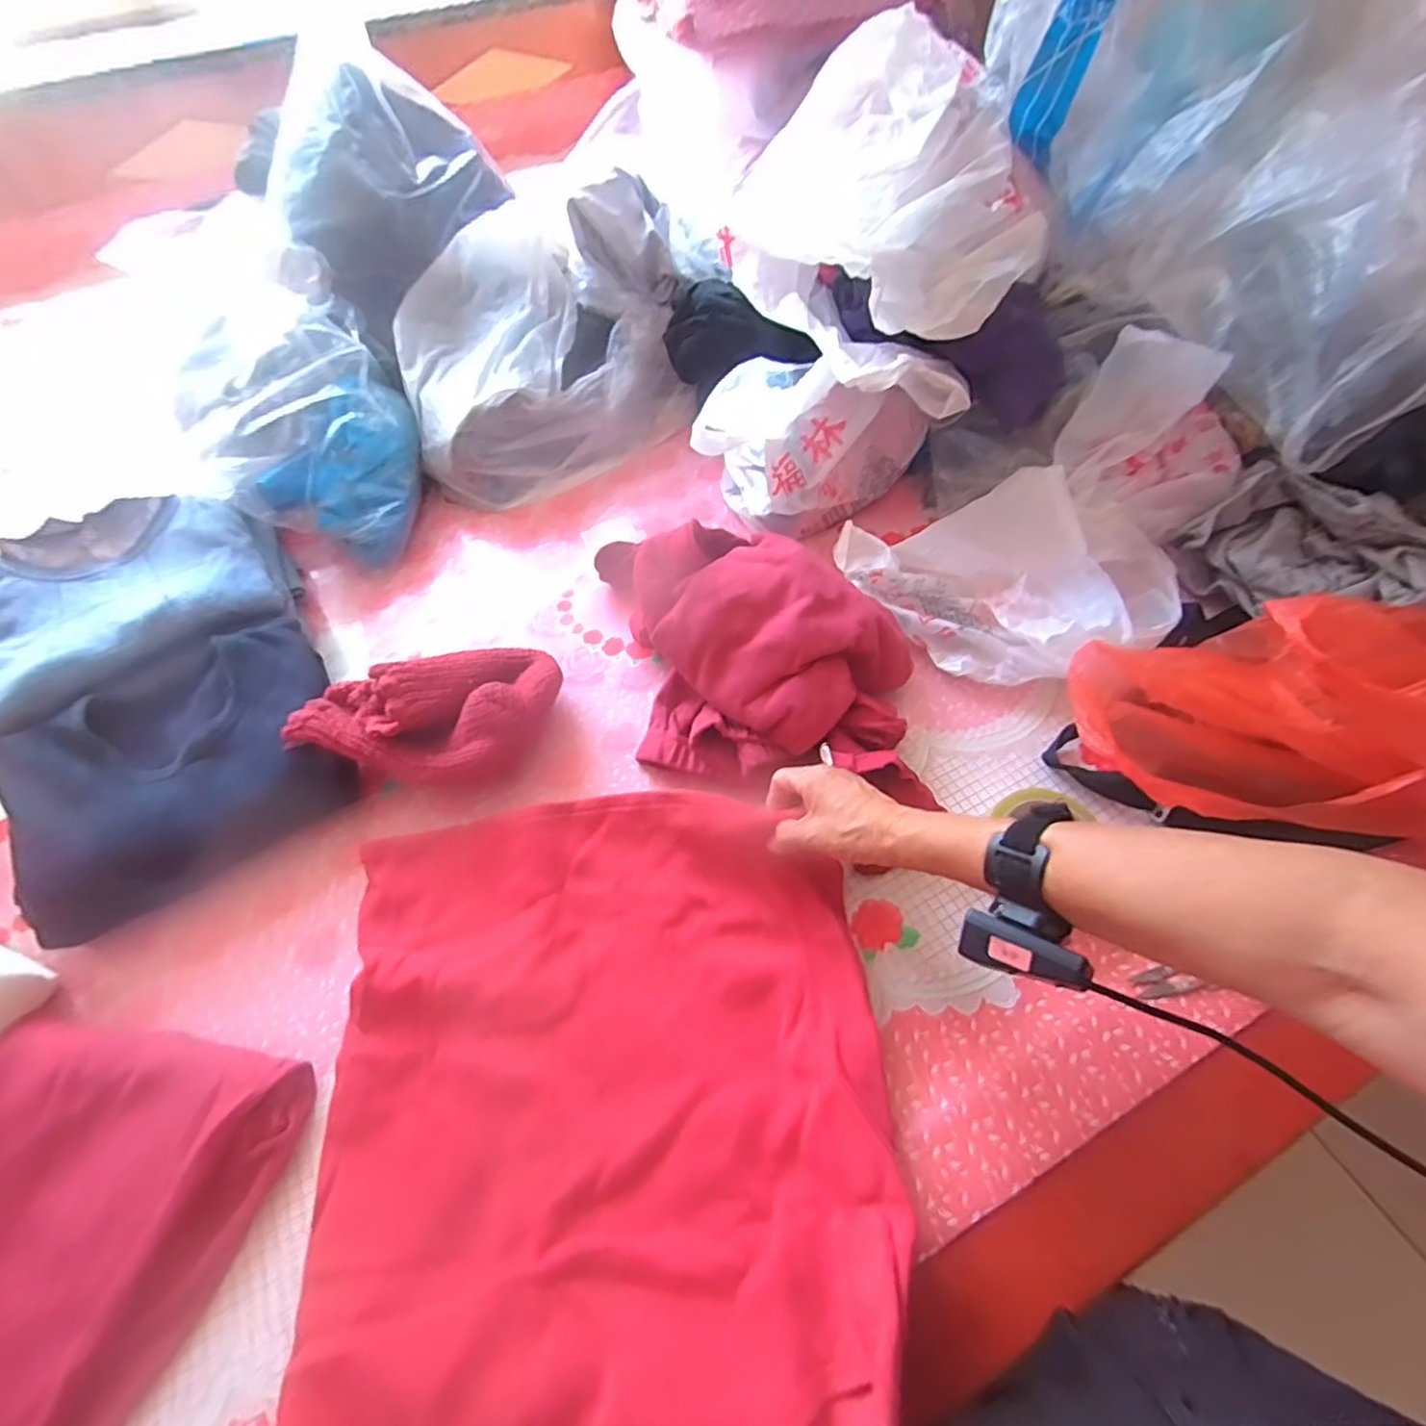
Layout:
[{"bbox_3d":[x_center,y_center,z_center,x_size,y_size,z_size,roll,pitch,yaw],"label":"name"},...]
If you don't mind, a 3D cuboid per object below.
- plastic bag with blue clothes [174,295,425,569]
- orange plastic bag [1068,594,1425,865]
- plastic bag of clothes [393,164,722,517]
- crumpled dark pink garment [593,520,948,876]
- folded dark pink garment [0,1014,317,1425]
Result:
[{"bbox_3d":[-0.484,-0.337,0.794,0.236,0.198,0.301,-32,64,-16],"label":"plastic bag with blue clothes"},{"bbox_3d":[0.511,0.003,0.530,0.392,0.140,0.207,-9,57,-3],"label":"orange plastic bag"},{"bbox_3d":[-0.208,-0.491,0.869,0.432,0.229,0.258,-30,60,-16],"label":"plastic bag of clothes"},{"bbox_3d":[0.030,-0.048,0.638,0.361,0.120,0.234,29,63,20],"label":"crumpled dark pink garment"},{"bbox_3d":[-0.470,0.386,0.435,0.239,0.038,0.320,12,58,11],"label":"folded dark pink garment"}]

